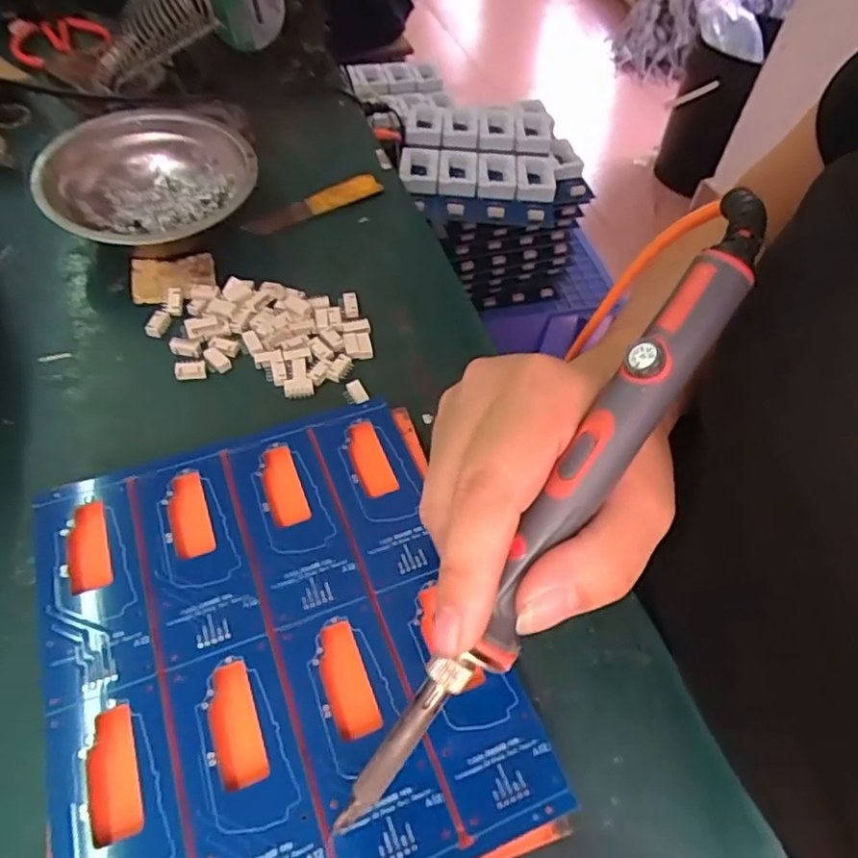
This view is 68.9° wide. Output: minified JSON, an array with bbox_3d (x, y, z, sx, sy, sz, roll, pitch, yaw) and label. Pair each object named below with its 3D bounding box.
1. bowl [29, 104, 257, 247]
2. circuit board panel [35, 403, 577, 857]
[{"bbox_3d":[-0.177,-0.161,0.411,0.138,0.043,0.138,2,54,-3],"label":"bowl"},{"bbox_3d":[-0.060,0.078,0.238,0.157,0.004,0.183,-16,56,-15],"label":"circuit board panel"}]

